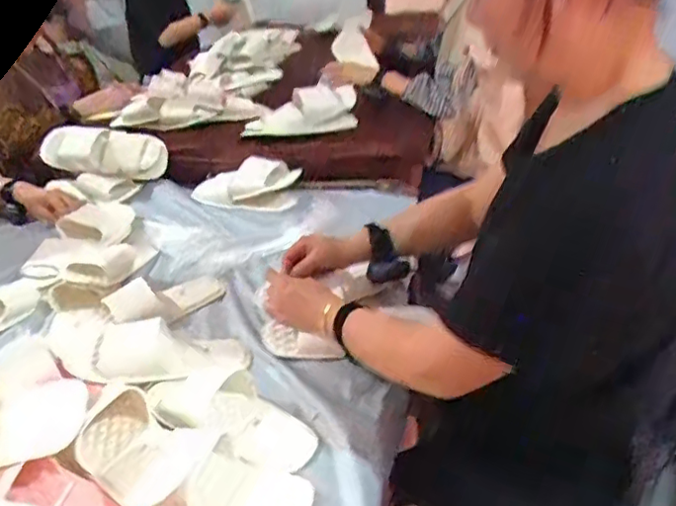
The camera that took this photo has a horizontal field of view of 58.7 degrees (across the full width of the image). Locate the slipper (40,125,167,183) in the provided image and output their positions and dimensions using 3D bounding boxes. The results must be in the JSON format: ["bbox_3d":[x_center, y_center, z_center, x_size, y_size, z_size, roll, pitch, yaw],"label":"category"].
[{"bbox_3d":[-0.539,-0.232,1.374,0.299,0.082,0.123,4,31,16],"label":"slipper"}]

